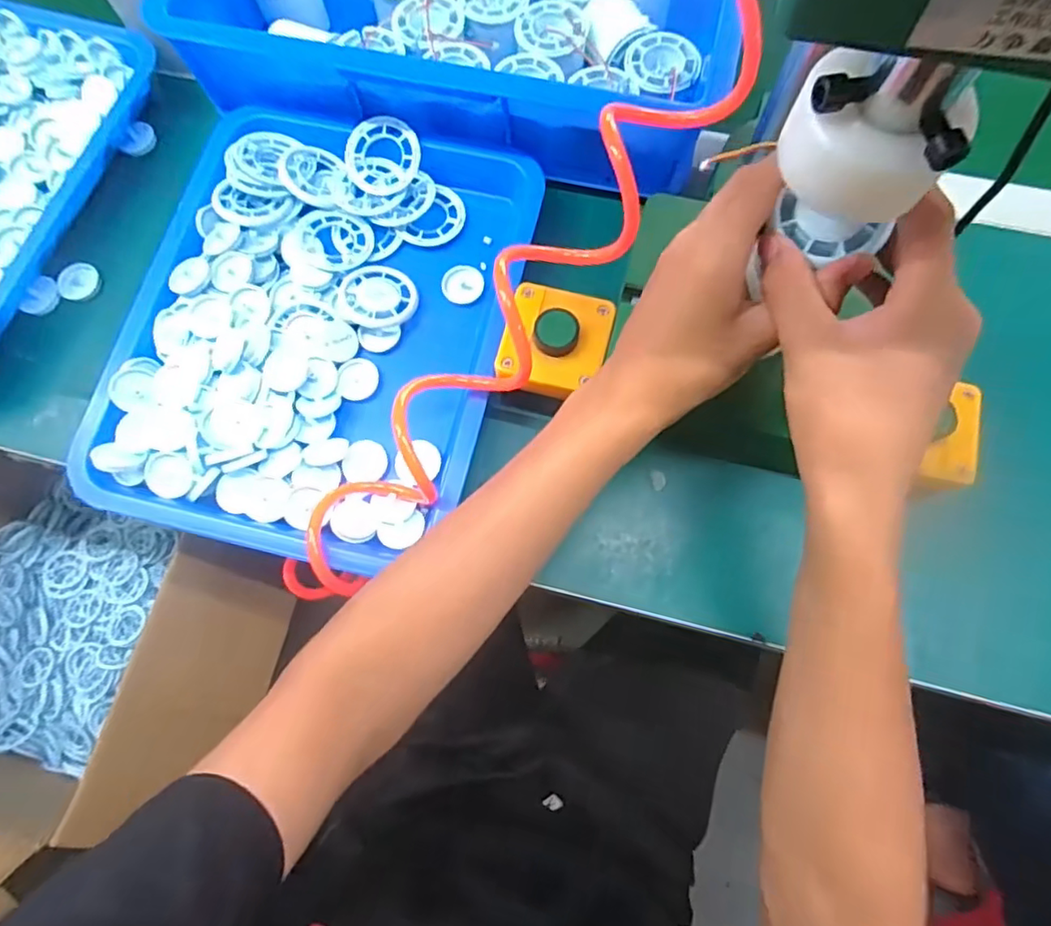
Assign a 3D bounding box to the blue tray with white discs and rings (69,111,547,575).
[{"bbox_3d":[-0.145,-0.100,0.434,0.256,0.044,0.323,11,76,5],"label":"blue tray with white discs and rings"}]

